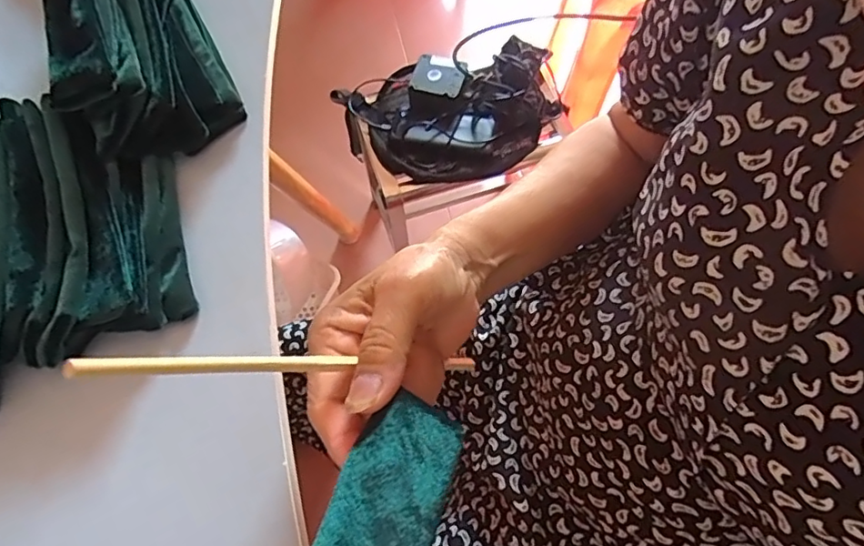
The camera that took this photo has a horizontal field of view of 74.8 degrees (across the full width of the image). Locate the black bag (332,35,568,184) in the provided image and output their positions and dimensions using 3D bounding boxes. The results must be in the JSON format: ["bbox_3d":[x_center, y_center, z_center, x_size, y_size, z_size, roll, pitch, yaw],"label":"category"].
[{"bbox_3d":[0.019,-0.247,0.854,0.346,0.101,0.211,0,65,0],"label":"black bag"}]

